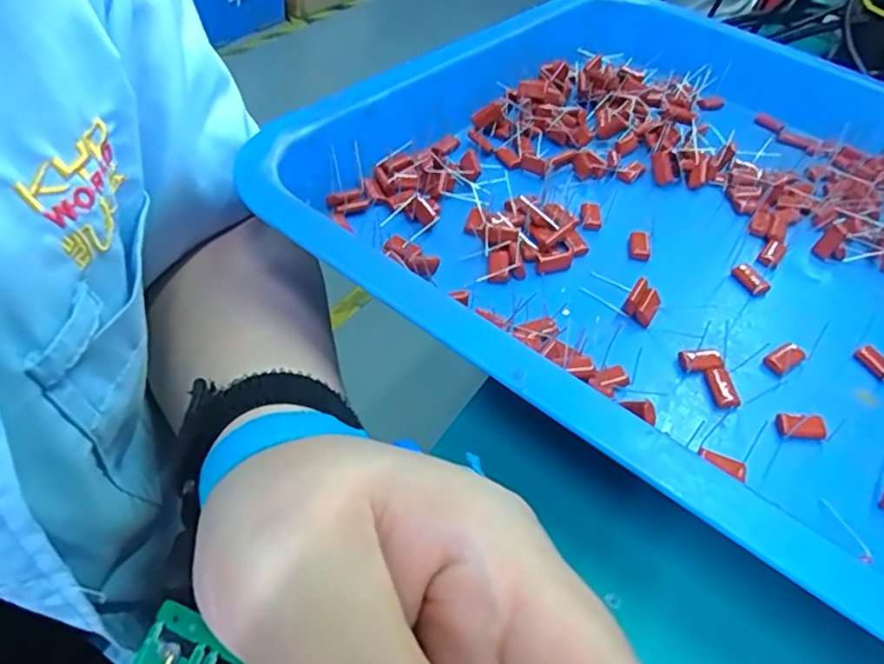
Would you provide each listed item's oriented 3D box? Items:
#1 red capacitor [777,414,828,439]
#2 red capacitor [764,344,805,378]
[{"bbox_3d":[0.129,0.034,0.228,0.017,0.006,0.008,7,48,-5],"label":"red capacitor"},{"bbox_3d":[0.134,0.010,0.247,0.017,0.004,0.009,-22,56,-27],"label":"red capacitor"}]

